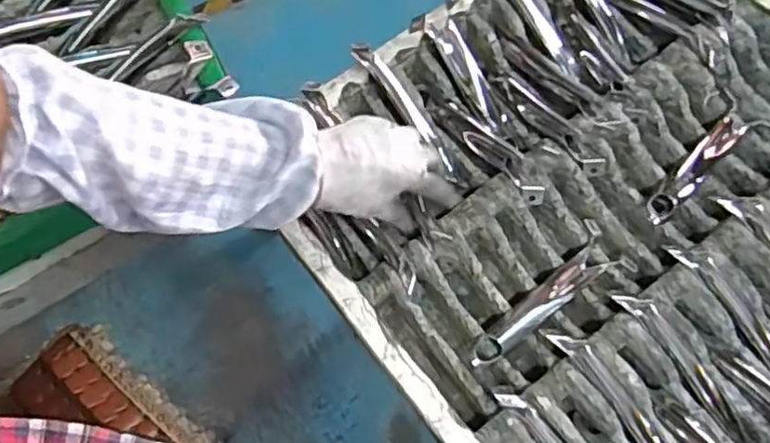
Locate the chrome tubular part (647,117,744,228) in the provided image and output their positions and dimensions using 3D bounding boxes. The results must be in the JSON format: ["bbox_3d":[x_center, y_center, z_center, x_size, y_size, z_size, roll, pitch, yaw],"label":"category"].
[{"bbox_3d":[0.301,-0.051,0.664,0.026,0.026,0.144,41,76,16],"label":"chrome tubular part"}]

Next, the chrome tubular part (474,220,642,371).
[{"bbox_3d":[0.144,0.067,0.627,0.174,0.021,0.050,-31,71,-9],"label":"chrome tubular part"}]

